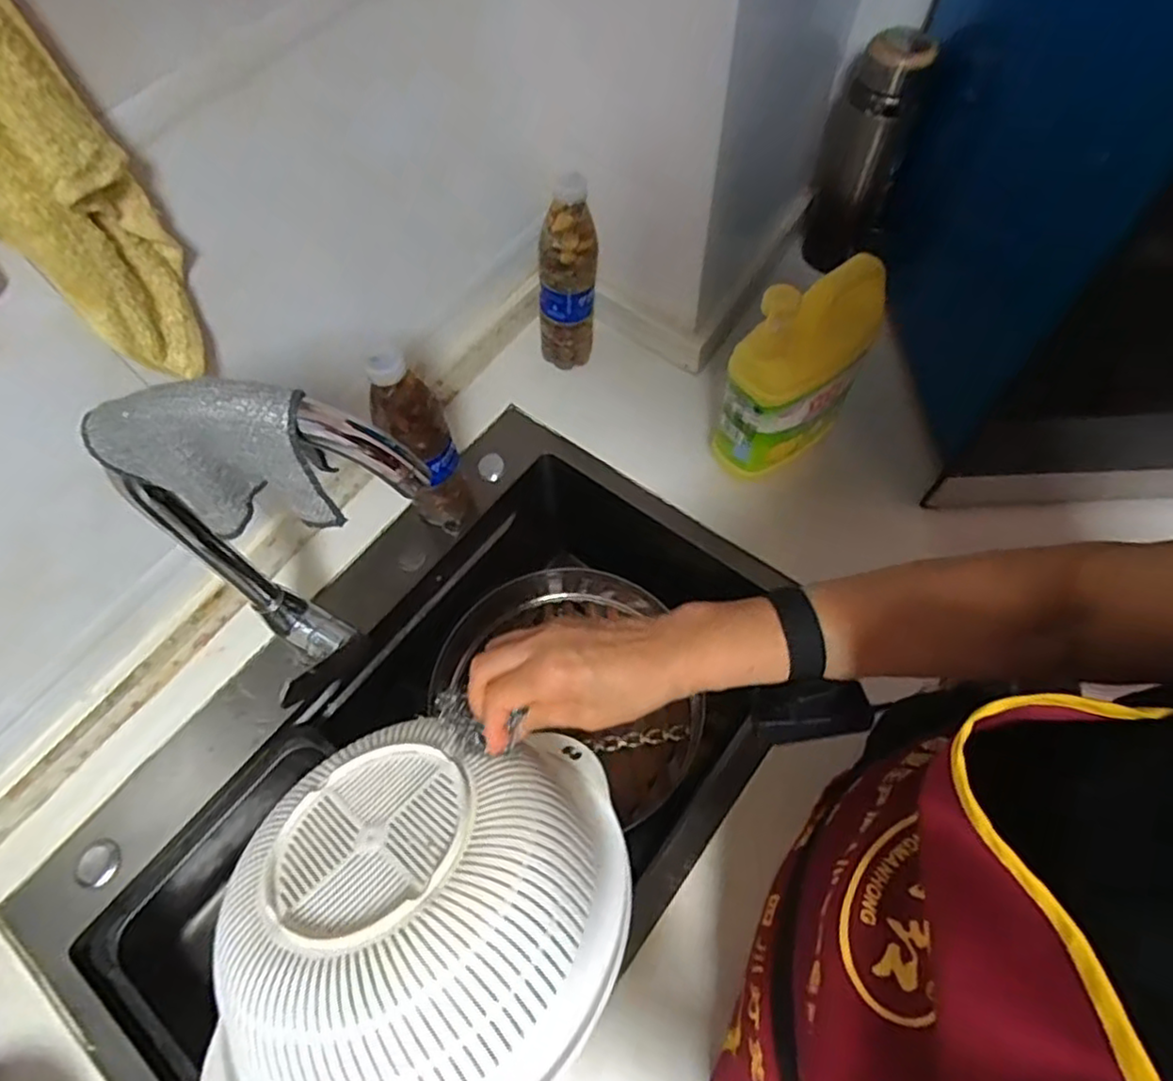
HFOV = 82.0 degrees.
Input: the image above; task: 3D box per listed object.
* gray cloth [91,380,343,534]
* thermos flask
[{"bbox_3d":[-0.208,-0.044,0.381,0.121,0.093,0.043,-4,63,1],"label":"gray cloth"},{"bbox_3d":[0.314,-0.440,0.792,0.087,0.272,0.073,18,65,12],"label":"thermos flask"}]

